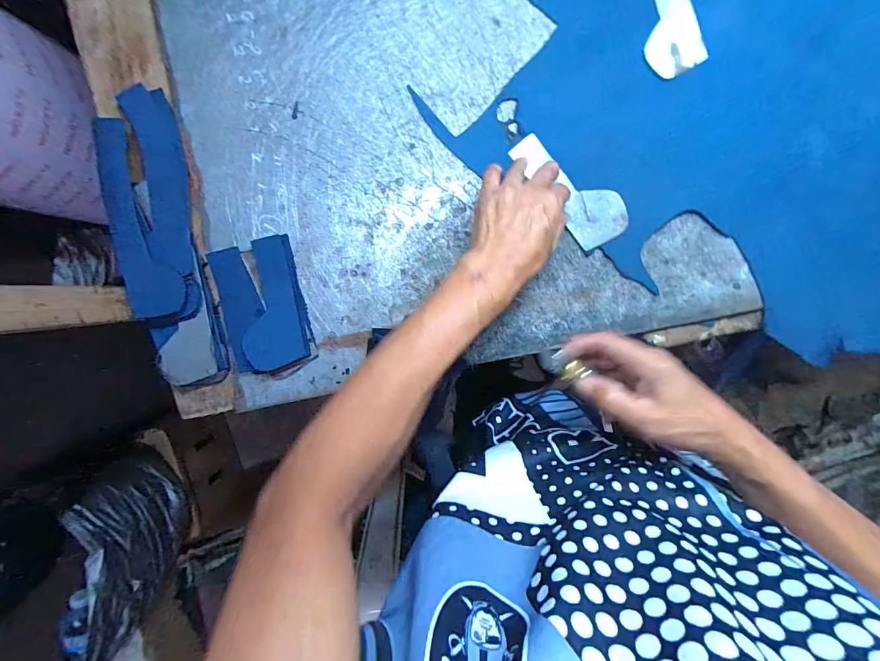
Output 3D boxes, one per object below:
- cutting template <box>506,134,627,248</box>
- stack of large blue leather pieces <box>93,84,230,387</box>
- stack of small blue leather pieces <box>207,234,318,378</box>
[{"bbox_3d":[0.139,-0.152,0.424,0.061,0.004,0.144,-45,92,4],"label":"cutting template"},{"bbox_3d":[-0.304,-0.098,0.423,0.081,0.037,0.323,-11,93,3],"label":"stack of large blue leather pieces"},{"bbox_3d":[-0.196,-0.023,0.438,0.090,0.016,0.146,-14,94,2],"label":"stack of small blue leather pieces"}]

